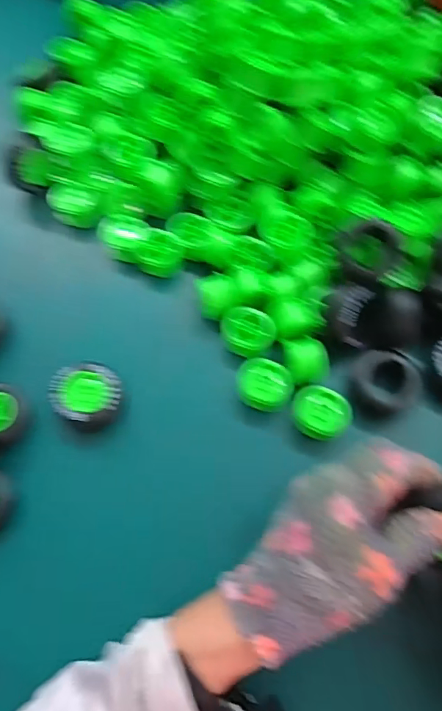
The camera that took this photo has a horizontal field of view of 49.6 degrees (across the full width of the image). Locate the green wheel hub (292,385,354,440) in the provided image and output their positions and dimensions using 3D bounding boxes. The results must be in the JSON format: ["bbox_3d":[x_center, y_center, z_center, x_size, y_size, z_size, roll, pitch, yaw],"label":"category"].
[{"bbox_3d":[0.074,0.042,0.352,0.035,0.013,0.041,-39,72,-14],"label":"green wheel hub"}]

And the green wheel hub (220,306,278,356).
[{"bbox_3d":[0.021,-0.018,0.380,0.034,0.022,0.035,0,77,-1],"label":"green wheel hub"}]

